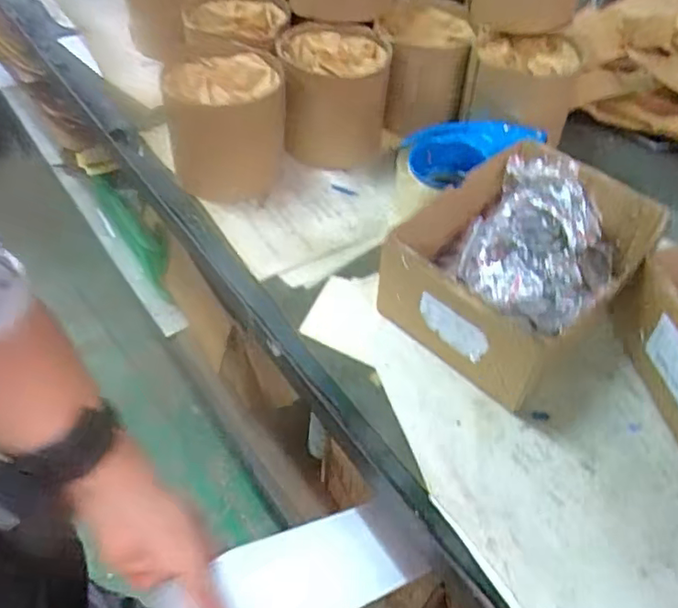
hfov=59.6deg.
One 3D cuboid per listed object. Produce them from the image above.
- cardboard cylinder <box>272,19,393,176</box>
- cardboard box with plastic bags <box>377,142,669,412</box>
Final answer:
[{"bbox_3d":[-0.002,-0.230,0.661,0.125,0.104,0.130,6,50,3],"label":"cardboard cylinder"},{"bbox_3d":[0.156,-0.032,0.505,0.149,0.086,0.213,38,59,26],"label":"cardboard box with plastic bags"}]

